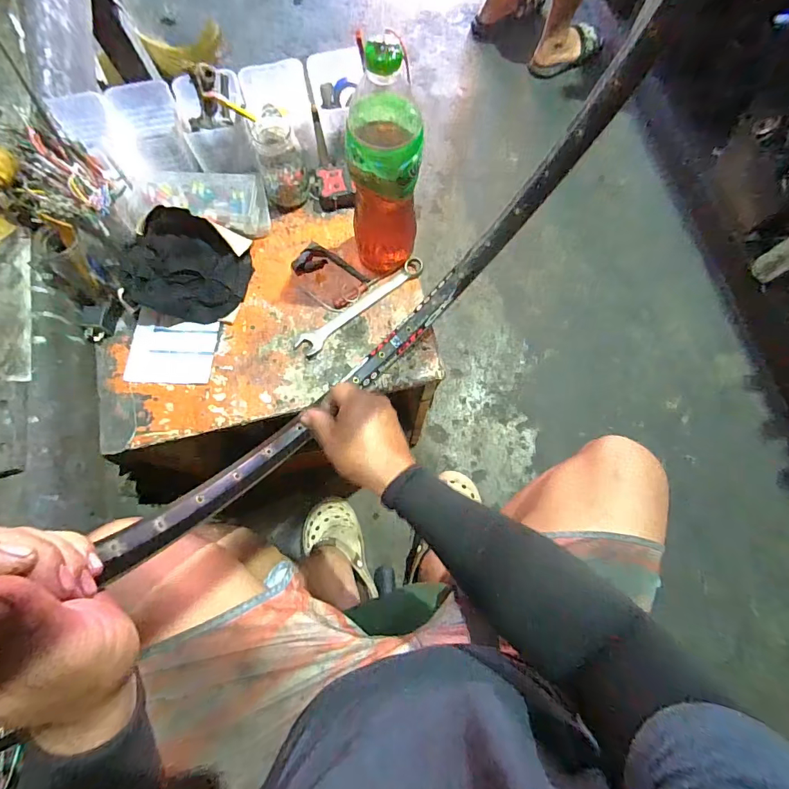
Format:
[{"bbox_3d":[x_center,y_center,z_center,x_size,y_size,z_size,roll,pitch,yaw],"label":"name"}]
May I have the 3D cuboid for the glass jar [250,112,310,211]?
[{"bbox_3d":[-0.151,-0.312,0.581,0.061,0.100,0.064,1,73,-2],"label":"glass jar"}]

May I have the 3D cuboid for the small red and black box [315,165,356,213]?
[{"bbox_3d":[-0.084,-0.297,0.618,0.055,0.029,0.051,-4,73,-3],"label":"small red and black box"}]

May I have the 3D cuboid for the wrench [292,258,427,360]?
[{"bbox_3d":[-0.045,-0.122,0.578,0.203,0.015,0.030,-39,78,-13],"label":"wrench"}]

